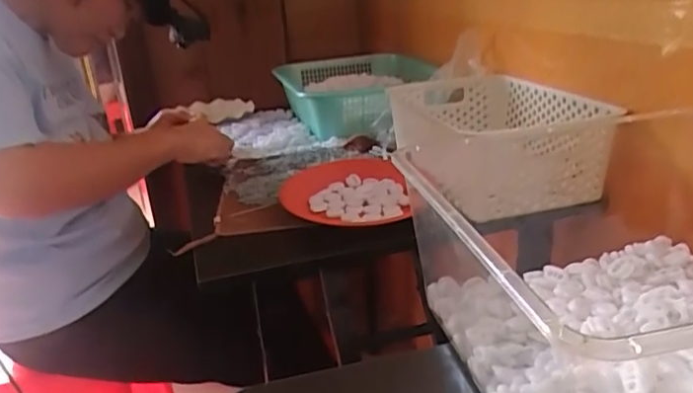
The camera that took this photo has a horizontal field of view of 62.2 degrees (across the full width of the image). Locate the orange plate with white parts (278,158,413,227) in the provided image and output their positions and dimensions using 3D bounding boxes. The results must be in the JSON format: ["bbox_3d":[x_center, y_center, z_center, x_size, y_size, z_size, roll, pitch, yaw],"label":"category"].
[{"bbox_3d":[-0.001,-0.007,0.719,0.159,0.023,0.162,-4,21,2],"label":"orange plate with white parts"}]

